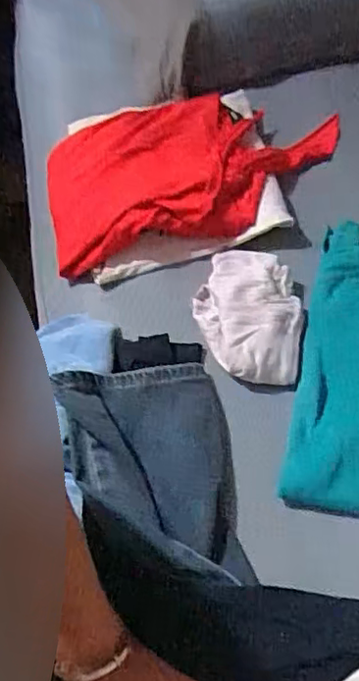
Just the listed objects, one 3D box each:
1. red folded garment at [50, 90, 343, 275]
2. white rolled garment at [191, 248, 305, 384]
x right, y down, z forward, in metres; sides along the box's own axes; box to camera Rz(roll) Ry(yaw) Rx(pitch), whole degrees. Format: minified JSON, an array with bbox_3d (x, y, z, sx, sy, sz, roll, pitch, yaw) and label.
[{"bbox_3d":[0.015,-0.202,0.733,0.346,0.101,0.206,-11,60,-3],"label":"red folded garment"},{"bbox_3d":[0.071,-0.034,0.633,0.106,0.026,0.158,1,60,4],"label":"white rolled garment"}]

